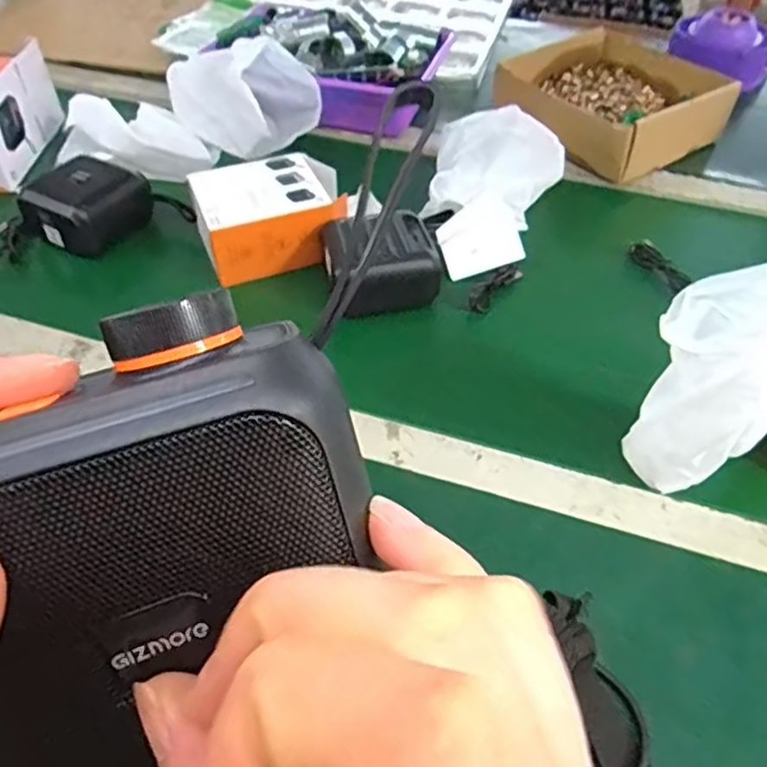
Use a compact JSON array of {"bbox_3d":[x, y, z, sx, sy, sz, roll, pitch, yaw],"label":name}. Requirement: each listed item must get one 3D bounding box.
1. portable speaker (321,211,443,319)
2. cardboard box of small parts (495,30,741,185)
[{"bbox_3d":[0.000,-0.107,0.570,0.092,0.053,0.088,-13,50,-12],"label":"portable speaker"},{"bbox_3d":[0.267,-0.330,0.770,0.220,0.070,0.222,-32,57,-30],"label":"cardboard box of small parts"}]

